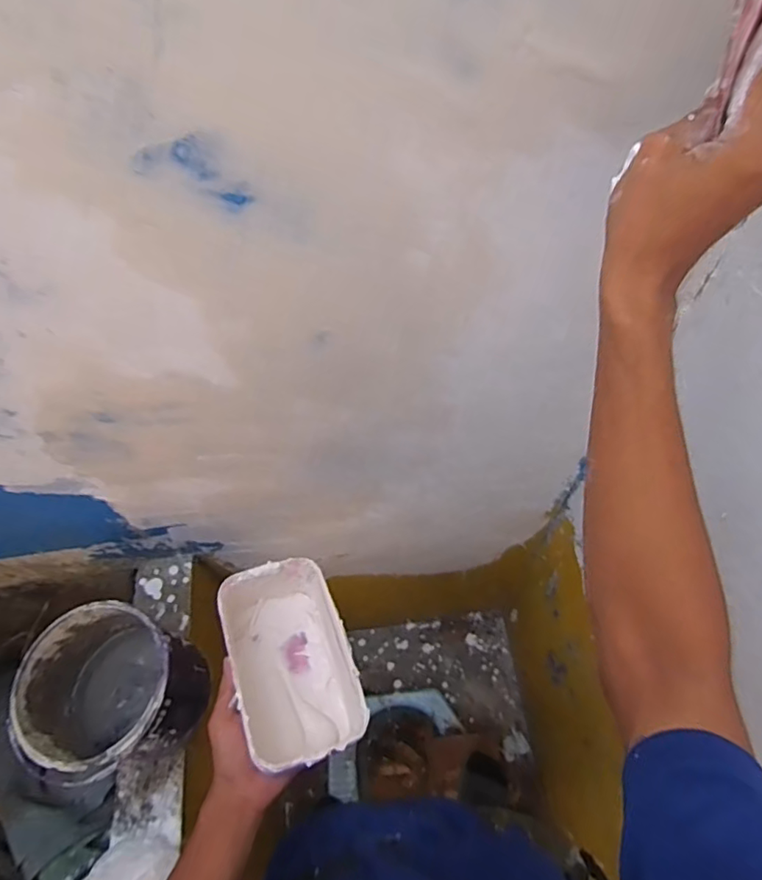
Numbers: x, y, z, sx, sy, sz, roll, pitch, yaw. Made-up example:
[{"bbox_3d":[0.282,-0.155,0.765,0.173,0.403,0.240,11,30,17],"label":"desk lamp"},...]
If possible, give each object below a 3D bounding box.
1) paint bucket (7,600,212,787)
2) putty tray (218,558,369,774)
[{"bbox_3d":[-0.350,0.335,0.740,0.191,0.178,0.183,-1,60,2],"label":"paint bucket"},{"bbox_3d":[-0.094,0.224,0.569,0.111,0.084,0.196,-12,52,-21],"label":"putty tray"}]

